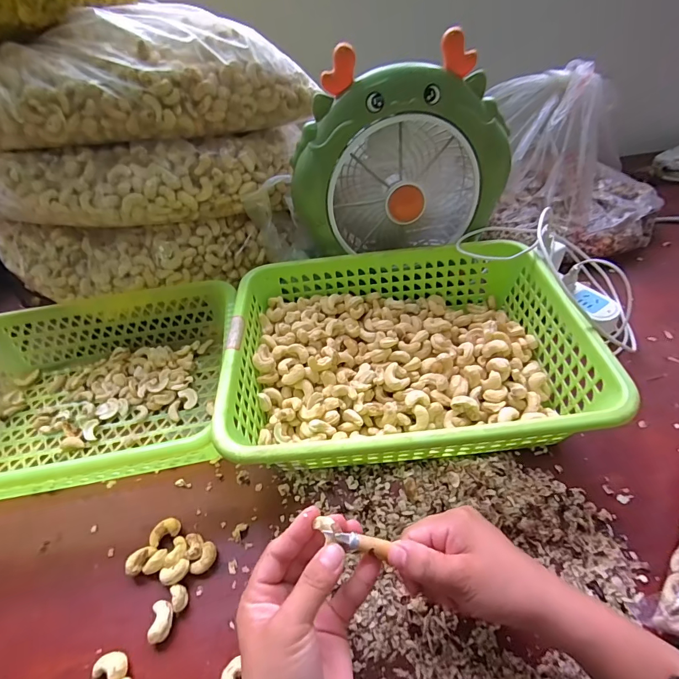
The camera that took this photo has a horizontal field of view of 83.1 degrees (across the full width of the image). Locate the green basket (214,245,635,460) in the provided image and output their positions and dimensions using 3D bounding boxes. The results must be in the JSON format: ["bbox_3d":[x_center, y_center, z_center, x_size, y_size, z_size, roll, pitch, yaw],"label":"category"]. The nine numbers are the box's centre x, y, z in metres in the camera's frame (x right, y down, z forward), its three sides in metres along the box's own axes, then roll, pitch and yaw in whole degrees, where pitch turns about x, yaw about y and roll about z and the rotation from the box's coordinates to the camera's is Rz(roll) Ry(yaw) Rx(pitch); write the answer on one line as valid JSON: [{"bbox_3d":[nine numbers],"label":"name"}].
[{"bbox_3d":[0.062,0.018,0.410,0.334,0.094,0.257,-7,45,-1],"label":"green basket"}]

